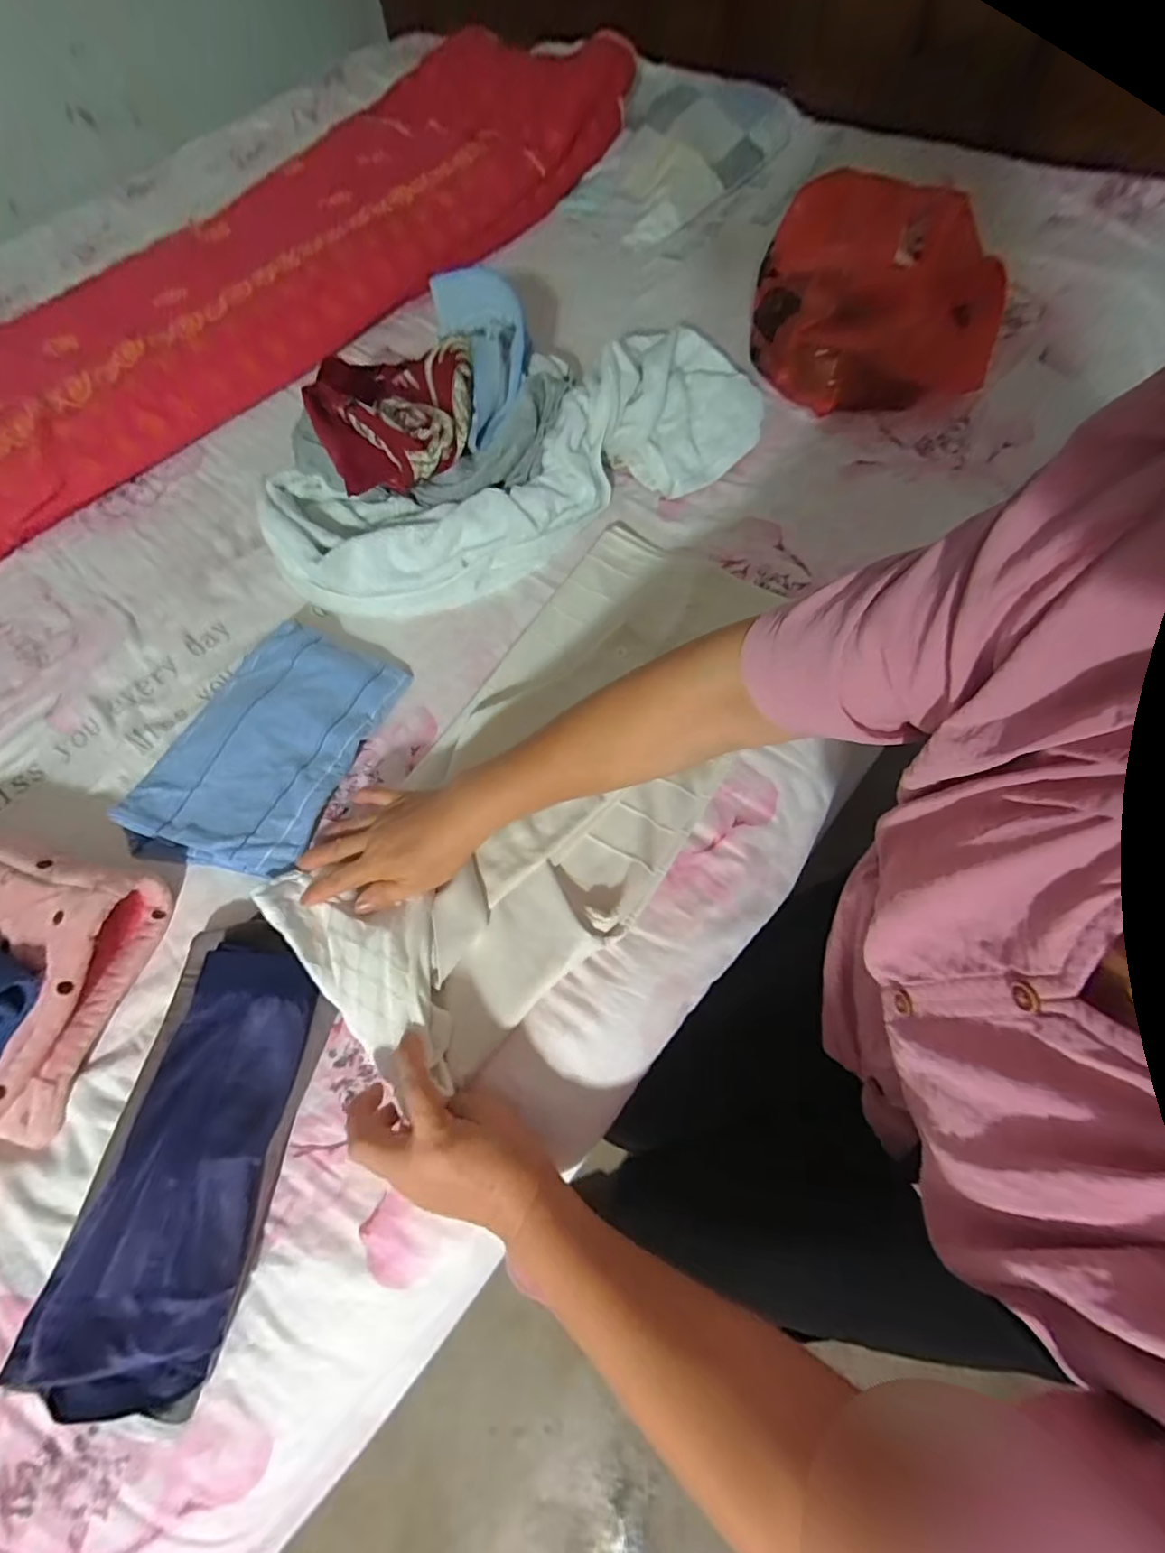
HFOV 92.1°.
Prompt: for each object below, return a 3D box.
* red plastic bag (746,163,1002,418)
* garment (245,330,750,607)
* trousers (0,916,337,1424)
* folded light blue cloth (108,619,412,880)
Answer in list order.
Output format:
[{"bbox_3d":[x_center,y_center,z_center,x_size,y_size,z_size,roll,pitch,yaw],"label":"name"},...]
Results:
[{"bbox_3d":[0.344,-0.562,0.648,0.262,0.137,0.205,-7,64,2],"label":"red plastic bag"},{"bbox_3d":[-0.063,-0.341,0.620,0.547,0.104,0.180,-27,65,-8],"label":"garment"},{"bbox_3d":[-0.272,0.249,0.393,0.132,0.032,0.273,7,66,7],"label":"trousers"},{"bbox_3d":[-0.291,-0.029,0.529,0.161,0.030,0.253,22,68,13],"label":"folded light blue cloth"}]

